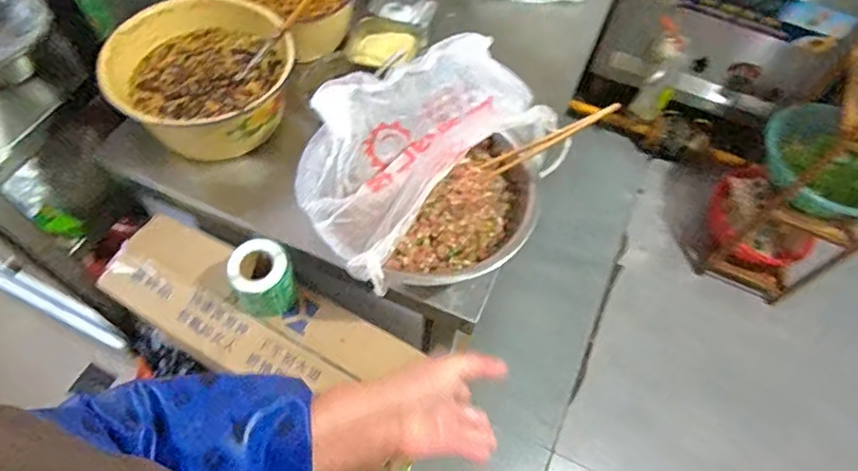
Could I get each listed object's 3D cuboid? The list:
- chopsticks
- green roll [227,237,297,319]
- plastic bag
[{"bbox_3d":[0.144,-0.117,0.659,0.016,0.182,0.022,31,51,-36],"label":"chopsticks"},{"bbox_3d":[-0.209,0.058,0.684,0.071,0.087,0.078,1,60,-2],"label":"green roll"},{"bbox_3d":[-0.022,-0.126,0.662,0.320,0.079,0.208,-40,69,-23],"label":"plastic bag"}]

